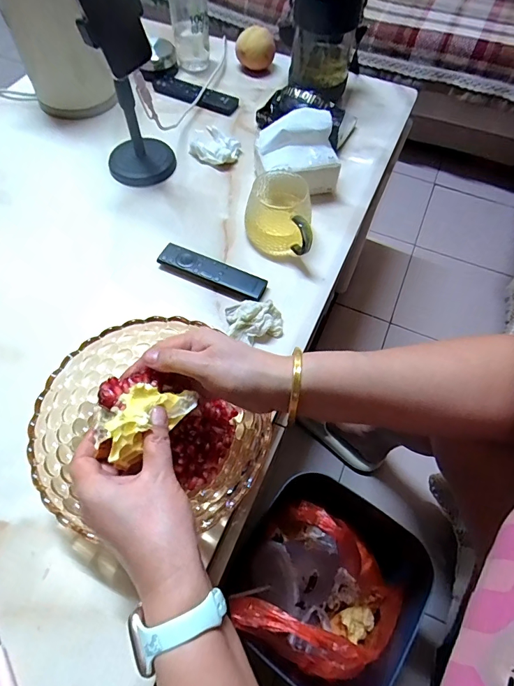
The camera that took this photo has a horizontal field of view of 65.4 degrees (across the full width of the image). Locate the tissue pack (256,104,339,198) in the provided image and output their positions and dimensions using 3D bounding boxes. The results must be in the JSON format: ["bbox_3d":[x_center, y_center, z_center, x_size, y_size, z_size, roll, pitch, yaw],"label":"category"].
[{"bbox_3d":[0.061,-0.290,0.624,0.119,0.097,0.083,-11,61,-6],"label":"tissue pack"}]

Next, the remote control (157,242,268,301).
[{"bbox_3d":[-0.064,-0.101,0.565,0.157,0.017,0.034,23,63,12],"label":"remote control"}]

